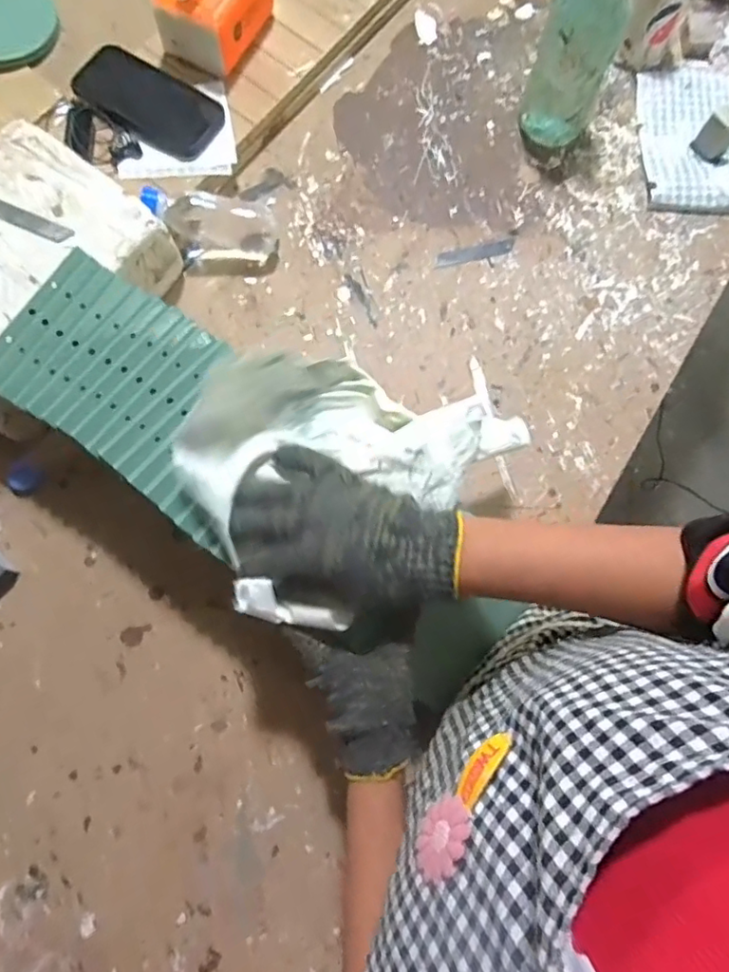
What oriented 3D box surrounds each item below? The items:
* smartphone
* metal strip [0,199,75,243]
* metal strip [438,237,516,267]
[{"bbox_3d":[-0.246,-0.440,0.651,0.165,0.009,0.095,28,71,-1],"label":"smartphone"},{"bbox_3d":[-0.326,-0.256,0.547,0.097,0.004,0.018,24,76,2],"label":"metal strip"},{"bbox_3d":[0.131,-0.275,0.671,0.095,0.004,0.018,-12,77,-4],"label":"metal strip"}]

